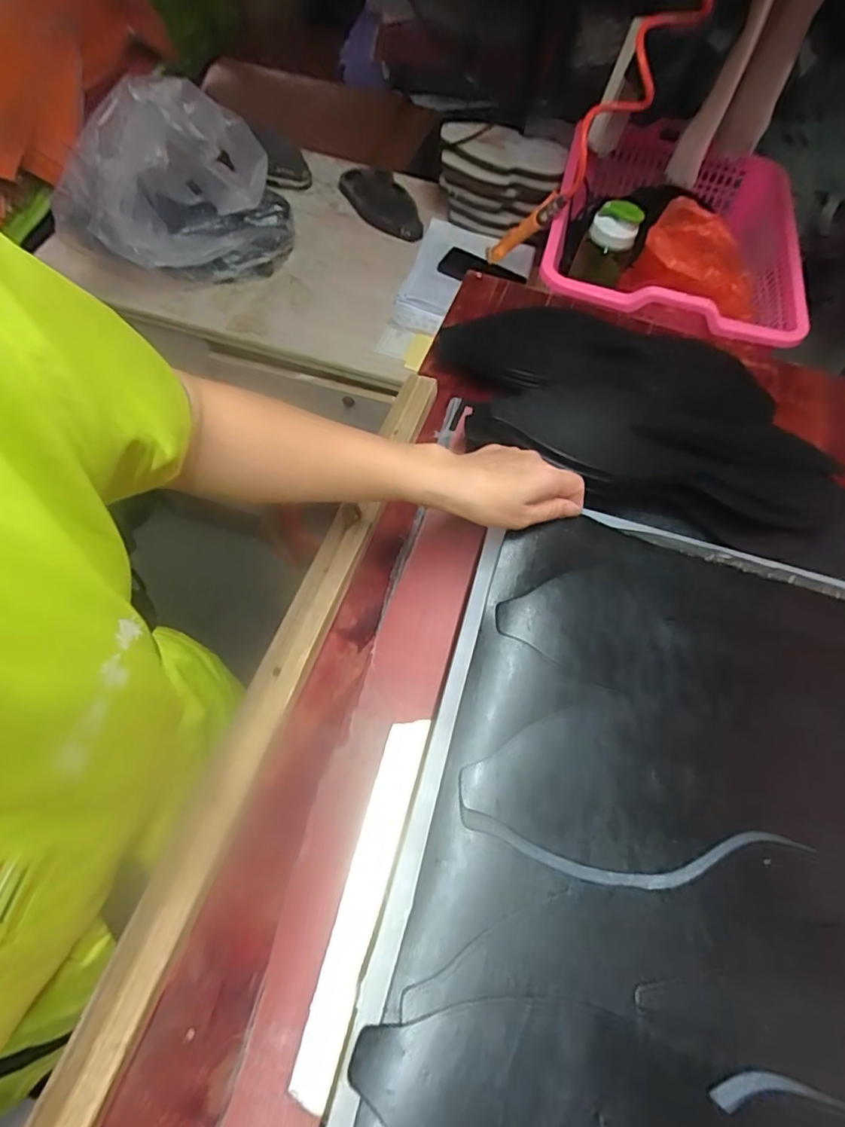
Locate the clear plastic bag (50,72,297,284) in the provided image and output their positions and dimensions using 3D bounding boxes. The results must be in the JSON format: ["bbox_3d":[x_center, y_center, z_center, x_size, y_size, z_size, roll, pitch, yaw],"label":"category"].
[{"bbox_3d":[-0.372,-0.593,0.900,0.294,0.252,0.200,-35,70,-22],"label":"clear plastic bag"}]

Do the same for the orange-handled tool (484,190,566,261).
[{"bbox_3d":[0.160,-0.535,0.906,0.040,0.257,0.035,-26,106,-16],"label":"orange-handled tool"}]

